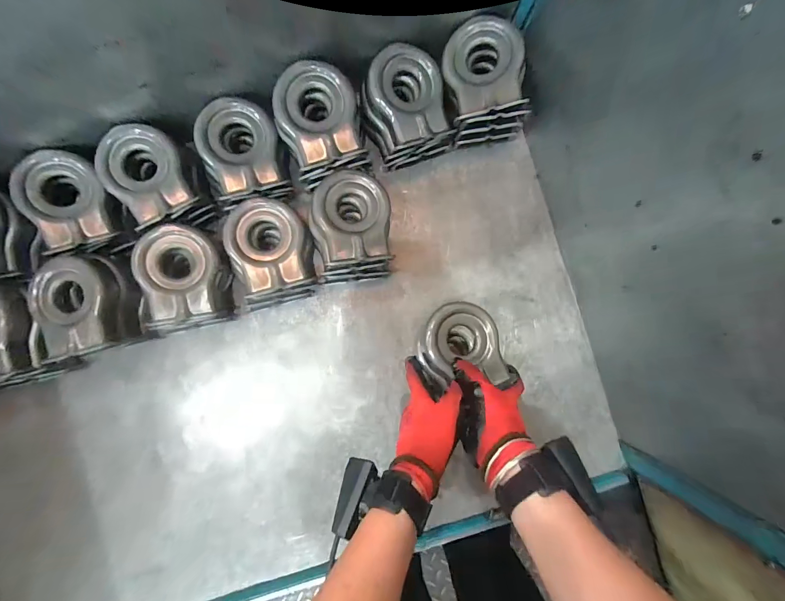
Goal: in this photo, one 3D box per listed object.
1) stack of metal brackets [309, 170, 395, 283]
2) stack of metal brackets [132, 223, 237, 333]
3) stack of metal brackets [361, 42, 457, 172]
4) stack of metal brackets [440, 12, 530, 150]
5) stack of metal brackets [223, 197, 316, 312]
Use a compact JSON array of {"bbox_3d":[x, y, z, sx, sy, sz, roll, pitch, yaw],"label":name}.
[{"bbox_3d":[-0.054,-0.096,0.487,0.100,0.079,0.129,-7,88,-2],"label":"stack of metal brackets"},{"bbox_3d":[-0.273,-0.029,0.481,0.096,0.083,0.127,-11,89,-3],"label":"stack of metal brackets"},{"bbox_3d":[0.017,-0.251,0.483,0.106,0.089,0.120,-22,89,-3],"label":"stack of metal brackets"},{"bbox_3d":[0.118,-0.281,0.475,0.096,0.097,0.122,-16,89,-3],"label":"stack of metal brackets"},{"bbox_3d":[-0.159,-0.063,0.486,0.096,0.083,0.130,-12,89,-3],"label":"stack of metal brackets"}]

